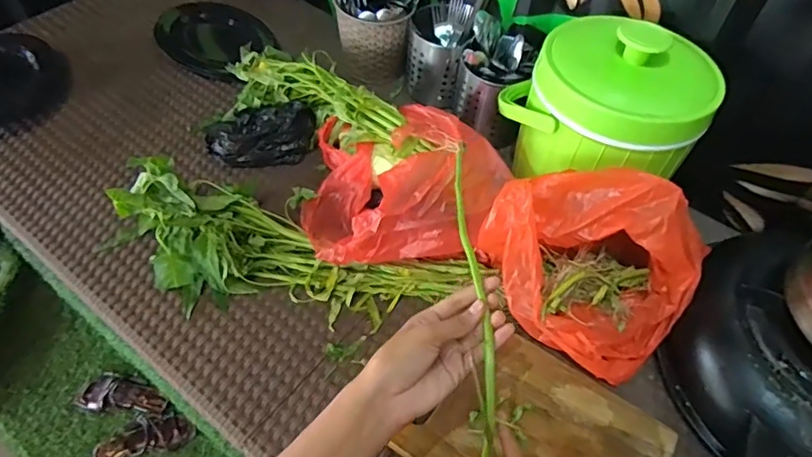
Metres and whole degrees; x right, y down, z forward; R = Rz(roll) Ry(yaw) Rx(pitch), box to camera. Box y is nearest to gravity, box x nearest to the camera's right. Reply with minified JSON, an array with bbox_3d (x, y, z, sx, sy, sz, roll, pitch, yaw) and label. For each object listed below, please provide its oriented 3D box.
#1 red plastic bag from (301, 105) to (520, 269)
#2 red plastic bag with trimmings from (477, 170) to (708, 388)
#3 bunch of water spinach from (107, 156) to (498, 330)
[{"bbox_3d":[-0.007,-0.070,0.726,0.258,0.124,0.257,-1,54,-3],"label":"red plastic bag"},{"bbox_3d":[0.223,0.038,0.636,0.194,0.166,0.220,-33,62,-24],"label":"red plastic bag with trimmings"},{"bbox_3d":[-0.154,0.025,0.670,0.457,0.108,0.143,9,54,4],"label":"bunch of water spinach"}]

